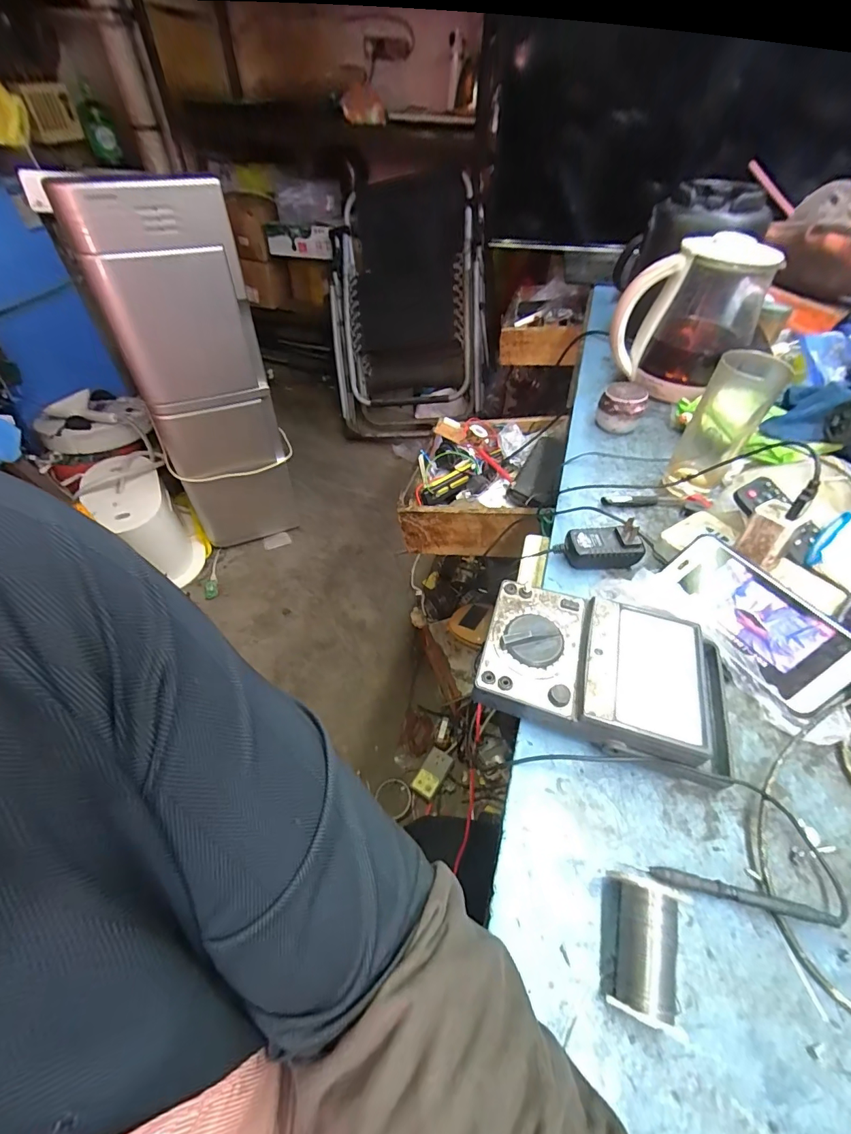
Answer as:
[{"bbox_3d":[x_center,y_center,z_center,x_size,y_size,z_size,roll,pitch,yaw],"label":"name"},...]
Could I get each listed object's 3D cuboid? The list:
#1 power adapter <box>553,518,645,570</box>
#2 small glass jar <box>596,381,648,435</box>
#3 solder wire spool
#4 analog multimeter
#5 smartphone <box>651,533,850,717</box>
[{"bbox_3d":[0.176,-0.021,0.448,0.082,0.040,0.042,5,48,4],"label":"power adapter"},{"bbox_3d":[0.275,-0.224,0.618,0.057,0.058,0.056,19,52,14],"label":"small glass jar"},{"bbox_3d":[0.128,0.216,0.247,0.042,0.036,0.062,16,50,13],"label":"solder wire spool"},{"bbox_3d":[0.143,0.086,0.353,0.188,0.050,0.114,13,49,11],"label":"analog multimeter"},{"bbox_3d":[0.279,0.042,0.374,0.078,0.008,0.151,-42,57,3],"label":"smartphone"}]

